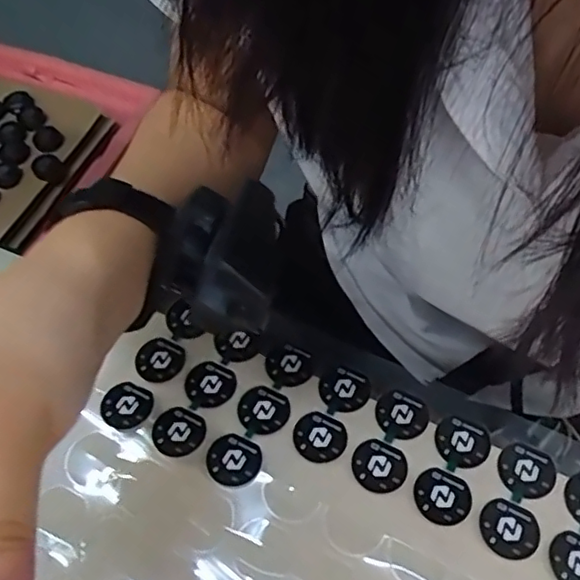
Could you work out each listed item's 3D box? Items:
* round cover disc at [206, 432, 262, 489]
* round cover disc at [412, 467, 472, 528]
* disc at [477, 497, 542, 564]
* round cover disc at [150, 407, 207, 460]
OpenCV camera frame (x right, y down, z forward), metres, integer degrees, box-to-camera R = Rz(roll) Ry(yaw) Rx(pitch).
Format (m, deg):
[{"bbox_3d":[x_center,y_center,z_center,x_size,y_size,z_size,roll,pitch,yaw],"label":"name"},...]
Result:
[{"bbox_3d":[-0.025,0.075,0.264,0.024,0.004,0.023,-1,57,2],"label":"round cover disc"},{"bbox_3d":[0.065,0.088,0.257,0.024,0.004,0.023,-1,57,2],"label":"round cover disc"},{"bbox_3d":[0.091,0.099,0.249,0.024,0.004,0.024,-1,57,2],"label":"disc"},{"bbox_3d":[-0.051,0.064,0.272,0.023,0.004,0.022,-1,57,2],"label":"round cover disc"}]

